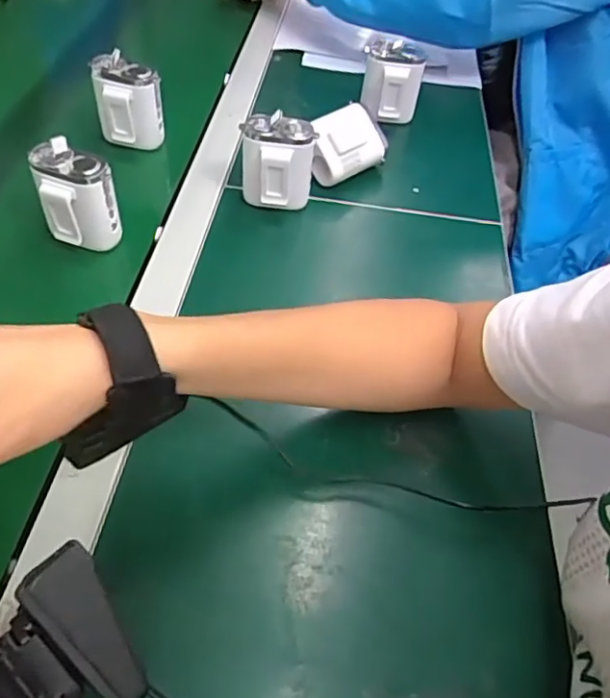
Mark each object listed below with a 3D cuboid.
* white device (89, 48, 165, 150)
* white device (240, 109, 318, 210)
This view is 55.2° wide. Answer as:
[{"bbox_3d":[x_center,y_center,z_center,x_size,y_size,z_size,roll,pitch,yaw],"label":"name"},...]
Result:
[{"bbox_3d":[-0.190,-0.267,0.631,0.067,0.082,0.050,-11,53,-15],"label":"white device"},{"bbox_3d":[-0.028,-0.176,0.574,0.070,0.093,0.040,12,51,4],"label":"white device"}]

